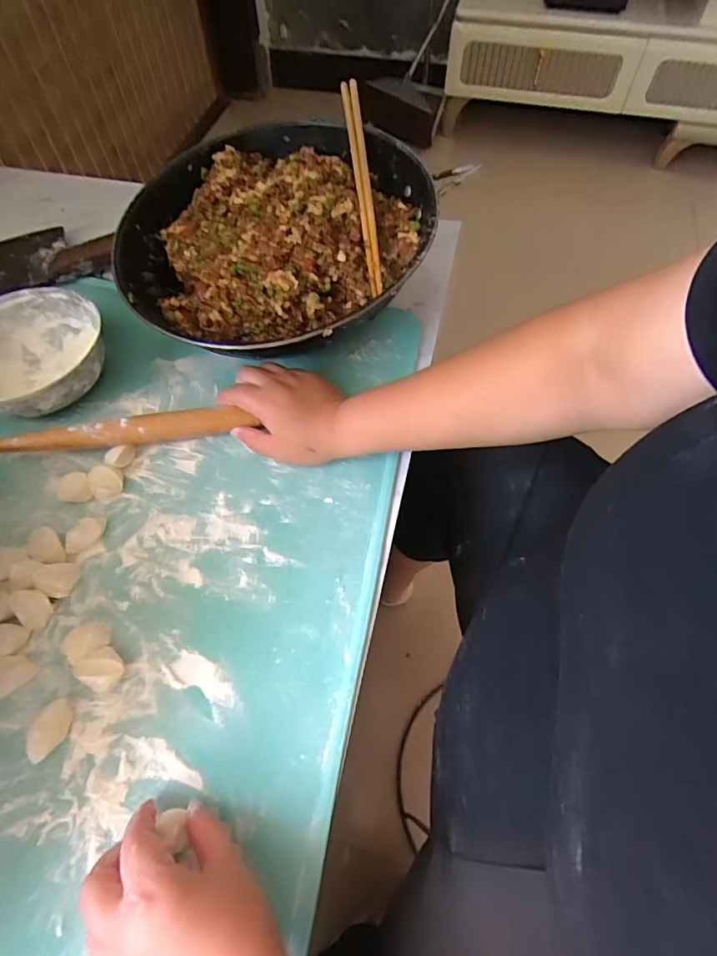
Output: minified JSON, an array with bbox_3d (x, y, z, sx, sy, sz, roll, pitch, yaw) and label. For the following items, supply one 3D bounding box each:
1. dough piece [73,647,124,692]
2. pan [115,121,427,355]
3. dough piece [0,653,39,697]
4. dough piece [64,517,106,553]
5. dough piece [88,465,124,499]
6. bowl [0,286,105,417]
[{"bbox_3d":[-0.184,0.137,0.363,0.031,0.018,0.026,24,62,14],"label":"dough piece"},{"bbox_3d":[-0.083,-0.238,0.533,0.311,0.111,0.298,-14,60,-8],"label":"pan"},{"bbox_3d":[-0.253,0.142,0.367,0.030,0.012,0.022,-39,66,-20],"label":"dough piece"},{"bbox_3d":[-0.226,0.047,0.419,0.019,0.015,0.036,35,65,19],"label":"dough piece"},{"bbox_3d":[-0.219,0.005,0.438,0.024,0.019,0.025,0,59,0],"label":"dough piece"},{"bbox_3d":[-0.320,-0.117,0.497,0.138,0.051,0.145,0,59,0],"label":"bowl"}]

